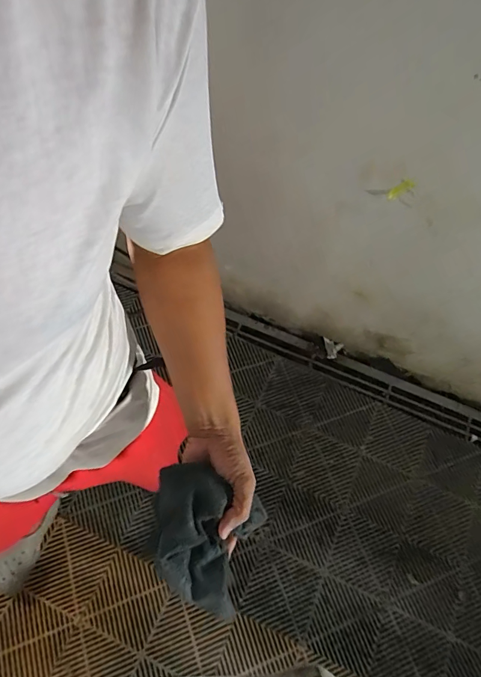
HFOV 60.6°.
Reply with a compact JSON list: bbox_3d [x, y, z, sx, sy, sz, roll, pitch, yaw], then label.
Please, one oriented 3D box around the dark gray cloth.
[{"bbox_3d":[-0.048,0.220,0.467,0.131,0.075,0.127,24,66,8],"label":"dark gray cloth"}]

